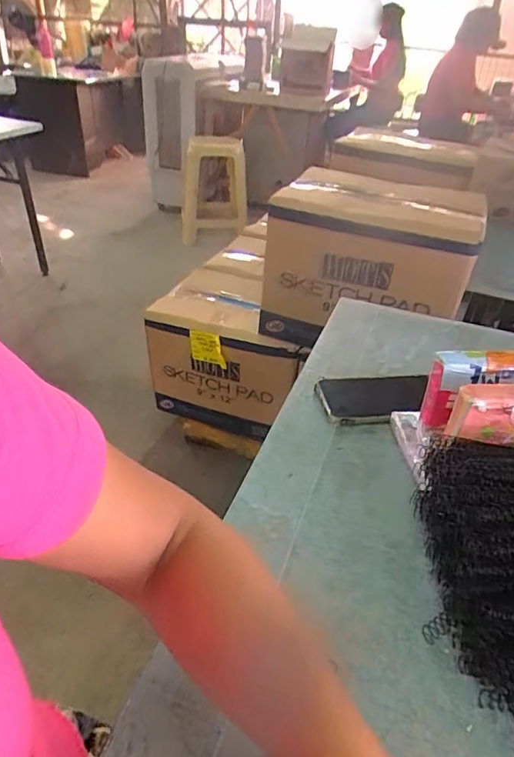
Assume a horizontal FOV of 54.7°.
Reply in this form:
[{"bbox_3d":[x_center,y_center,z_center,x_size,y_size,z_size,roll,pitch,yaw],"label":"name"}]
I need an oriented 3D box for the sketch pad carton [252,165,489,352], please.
[{"bbox_3d":[0.284,-0.293,1.286,0.480,0.323,0.375,17,39,16],"label":"sketch pad carton"}]

